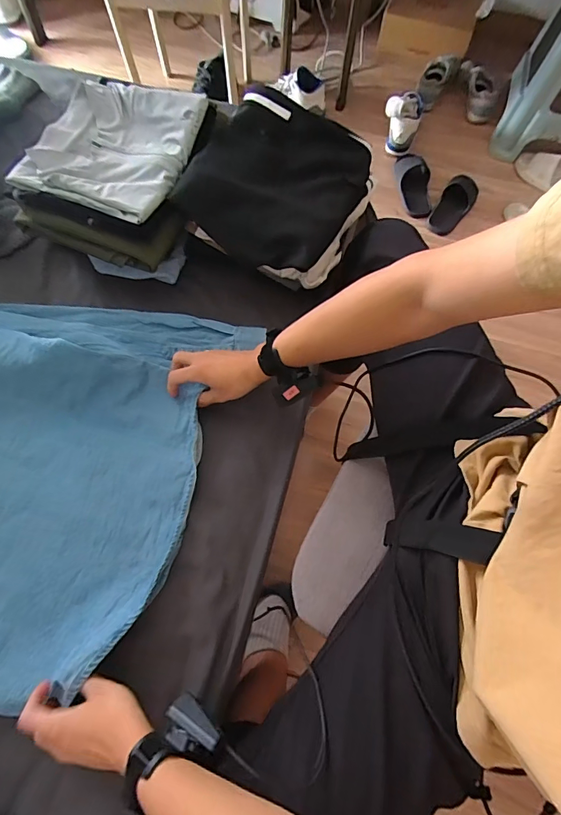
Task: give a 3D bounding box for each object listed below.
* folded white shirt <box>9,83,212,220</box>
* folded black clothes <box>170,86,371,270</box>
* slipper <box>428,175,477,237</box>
[{"bbox_3d":[-0.272,-0.428,0.660,0.248,0.040,0.249,21,71,7],"label":"folded white shirt"},{"bbox_3d":[-0.010,-0.366,0.650,0.257,0.043,0.282,28,72,9],"label":"folded black clothes"},{"bbox_3d":[0.573,-0.673,1.334,0.106,0.053,0.249,32,73,10],"label":"slipper"}]

